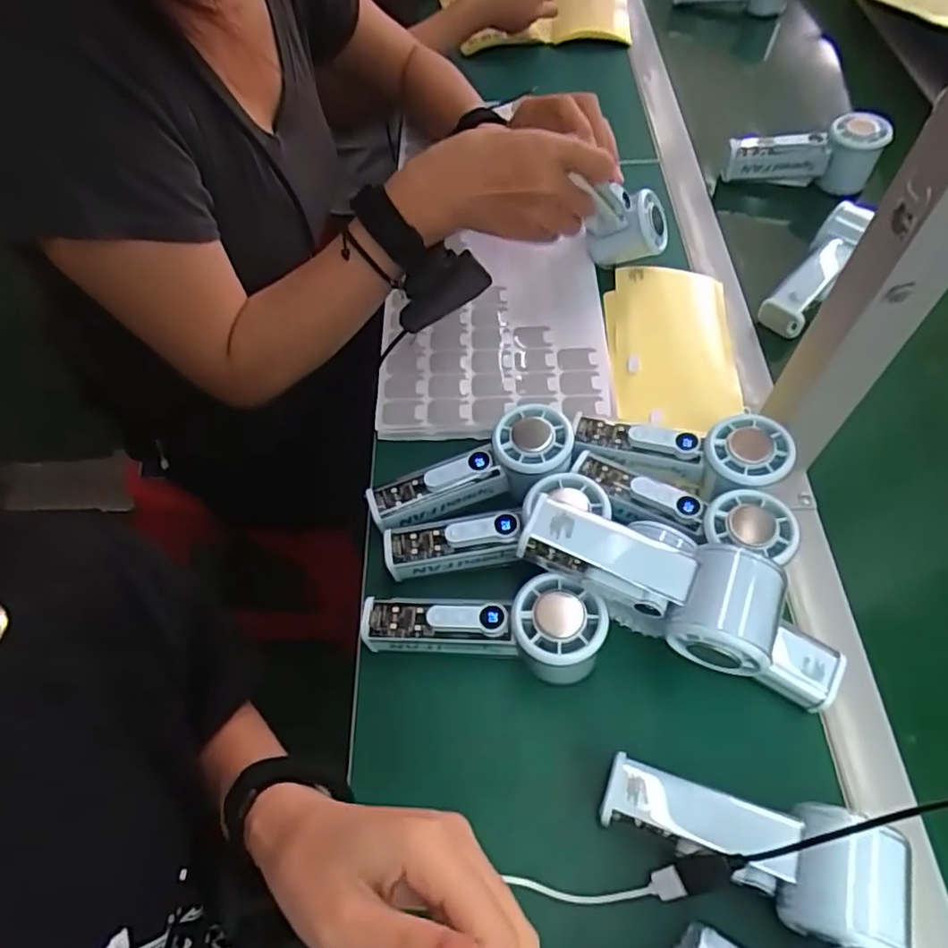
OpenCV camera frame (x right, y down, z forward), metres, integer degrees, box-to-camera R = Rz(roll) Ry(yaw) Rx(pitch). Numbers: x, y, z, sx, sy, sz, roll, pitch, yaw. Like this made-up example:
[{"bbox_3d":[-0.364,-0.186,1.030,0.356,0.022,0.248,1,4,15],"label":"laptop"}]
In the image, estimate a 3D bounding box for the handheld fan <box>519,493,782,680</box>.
[{"bbox_3d":[0.101,0.063,0.381,0.147,0.046,0.056,19,60,12],"label":"handheld fan"}]

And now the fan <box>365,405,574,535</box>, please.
[{"bbox_3d":[0.000,0.002,0.464,0.148,0.036,0.053,-25,59,2],"label":"fan"}]

